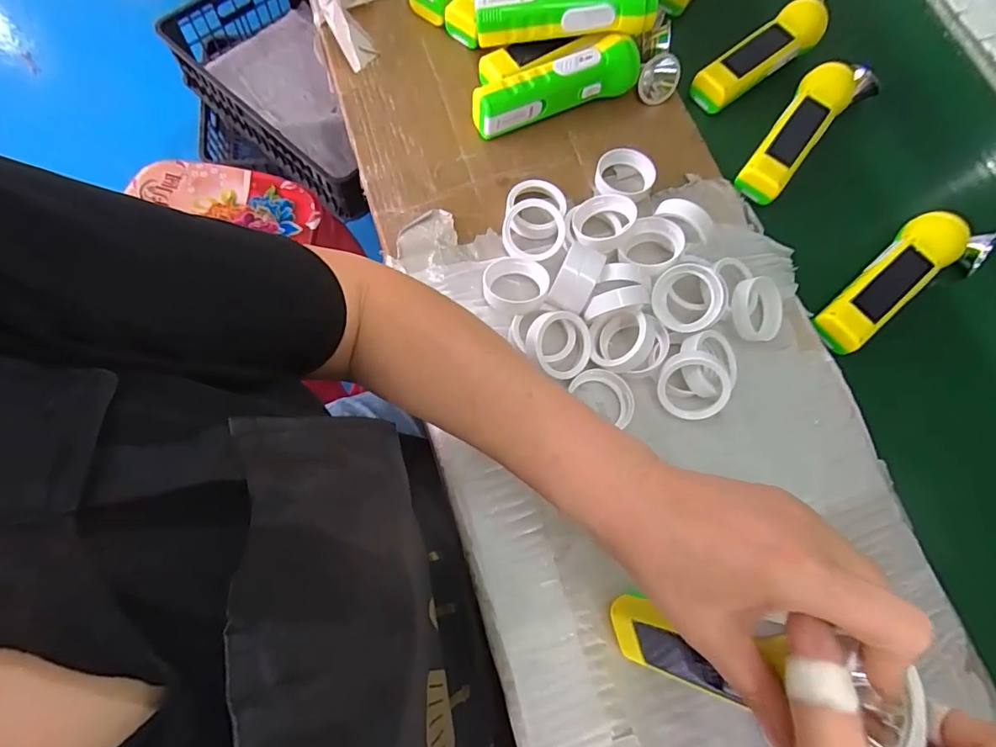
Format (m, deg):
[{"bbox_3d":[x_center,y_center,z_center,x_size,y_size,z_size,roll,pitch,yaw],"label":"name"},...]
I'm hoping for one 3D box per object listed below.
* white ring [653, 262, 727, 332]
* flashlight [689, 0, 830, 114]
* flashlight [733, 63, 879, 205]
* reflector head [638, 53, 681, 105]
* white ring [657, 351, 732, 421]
[{"bbox_3d":[0.154,-0.060,0.401,0.054,0.027,0.053,5,102,22],"label":"white ring"},{"bbox_3d":[0.261,-0.316,0.495,0.142,0.048,0.042,-34,78,-13],"label":"flashlight"},{"bbox_3d":[0.291,-0.238,0.470,0.052,0.048,0.172,43,72,8],"label":"flashlight"},{"bbox_3d":[0.158,-0.291,0.490,0.037,0.047,0.023,15,71,-2],"label":"reflector head"},{"bbox_3d":[0.150,0.010,0.383,0.053,0.055,0.009,14,29,7],"label":"white ring"}]

